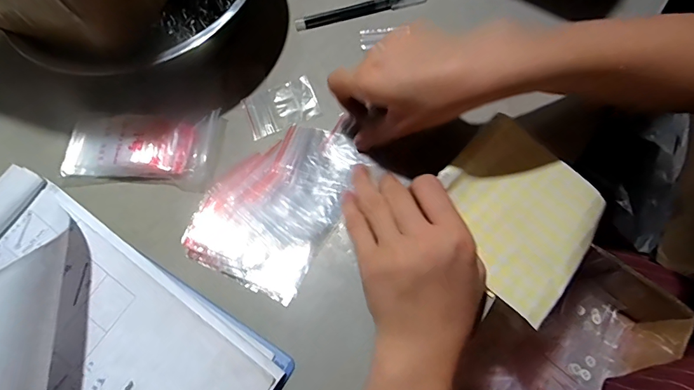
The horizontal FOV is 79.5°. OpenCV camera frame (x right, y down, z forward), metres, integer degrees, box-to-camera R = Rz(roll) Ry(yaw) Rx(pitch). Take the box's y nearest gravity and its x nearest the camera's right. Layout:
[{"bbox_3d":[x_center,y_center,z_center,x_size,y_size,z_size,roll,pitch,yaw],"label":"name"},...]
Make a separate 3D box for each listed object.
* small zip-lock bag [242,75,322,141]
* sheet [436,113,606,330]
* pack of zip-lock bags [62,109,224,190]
[{"bbox_3d":[-0.064,-0.086,0.406,0.068,0.004,0.048,-24,68,-5],"label":"small zip-lock bag"},{"bbox_3d":[0.137,0.014,0.334,0.127,0.022,0.119,41,77,18],"label":"sheet"},{"bbox_3d":[-0.193,-0.048,0.392,0.145,0.019,0.074,5,69,7],"label":"pack of zip-lock bags"}]

